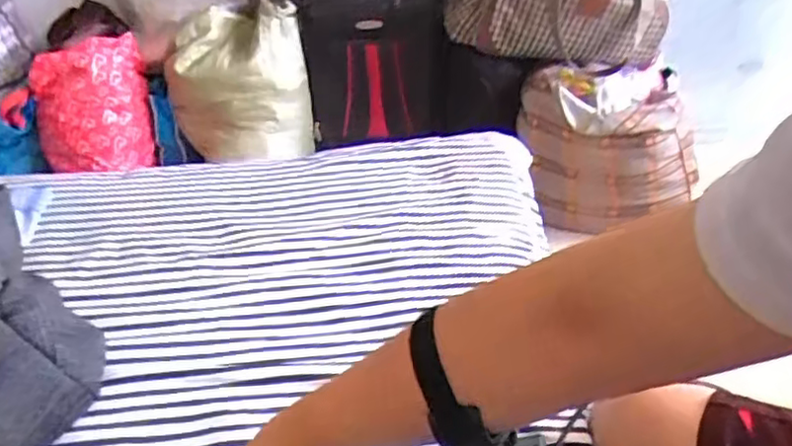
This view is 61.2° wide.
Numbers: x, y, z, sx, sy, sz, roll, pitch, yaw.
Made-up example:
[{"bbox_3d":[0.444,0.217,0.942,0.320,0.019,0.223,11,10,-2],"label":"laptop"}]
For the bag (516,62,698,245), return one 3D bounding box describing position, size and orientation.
[{"bbox_3d":[0.527,-0.184,1.630,0.407,0.347,0.281,-13,35,-13],"label":"bag"}]

